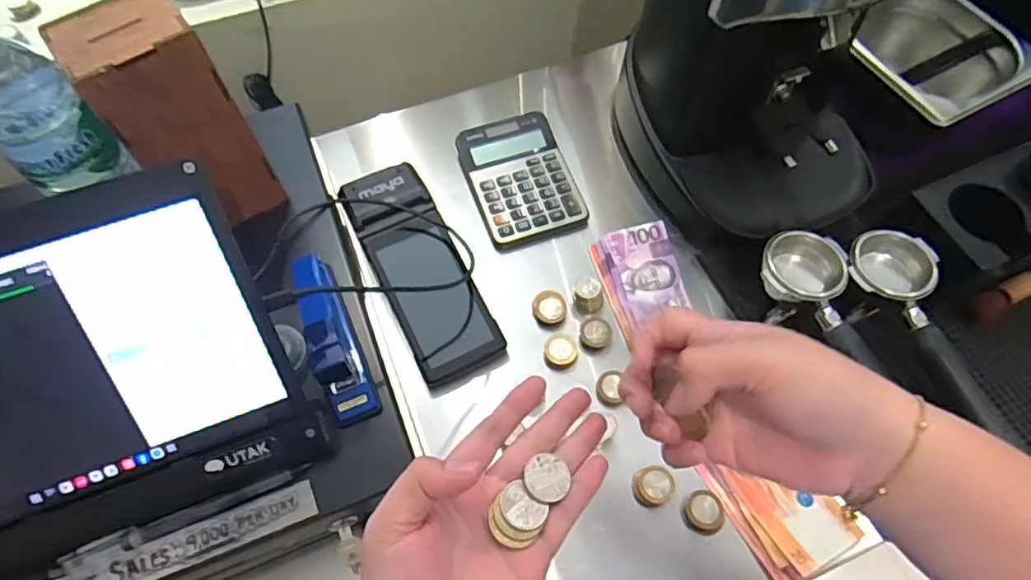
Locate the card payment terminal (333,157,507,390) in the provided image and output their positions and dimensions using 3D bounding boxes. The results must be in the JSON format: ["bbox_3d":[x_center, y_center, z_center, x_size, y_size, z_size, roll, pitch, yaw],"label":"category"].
[{"bbox_3d":[-0.090,-0.020,0.567,0.083,0.051,0.217,-25,66,-12],"label":"card payment terminal"}]

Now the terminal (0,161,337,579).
[{"bbox_3d":[-0.277,0.058,0.365,0.262,0.143,0.165,-18,64,-8],"label":"terminal"}]

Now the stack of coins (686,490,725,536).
[{"bbox_3d":[0.152,0.178,0.481,0.029,0.007,0.031,25,66,12],"label":"stack of coins"}]

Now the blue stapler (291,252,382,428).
[{"bbox_3d":[-0.136,0.029,0.439,0.031,0.057,0.133,-21,65,-10],"label":"blue stapler"}]

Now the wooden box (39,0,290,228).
[{"bbox_3d":[-0.244,-0.121,0.433,0.082,0.155,0.071,-30,67,-14],"label":"wooden box"}]

